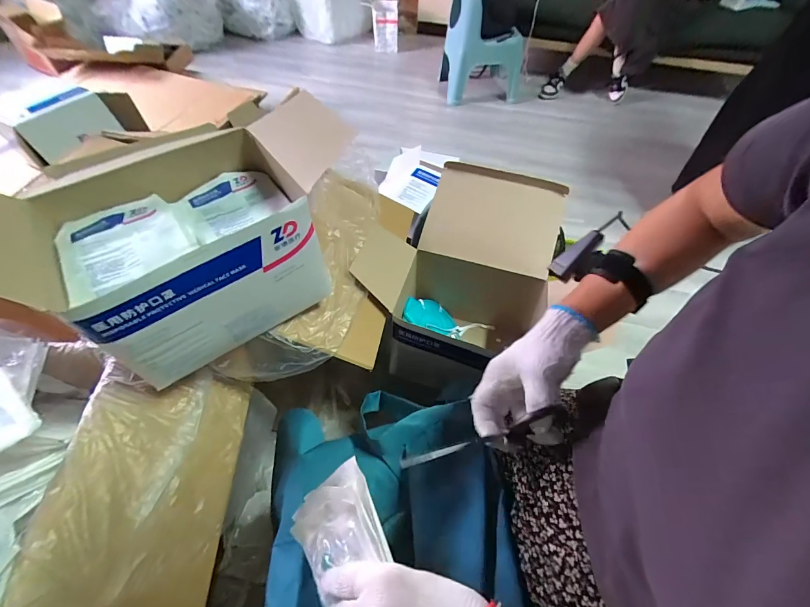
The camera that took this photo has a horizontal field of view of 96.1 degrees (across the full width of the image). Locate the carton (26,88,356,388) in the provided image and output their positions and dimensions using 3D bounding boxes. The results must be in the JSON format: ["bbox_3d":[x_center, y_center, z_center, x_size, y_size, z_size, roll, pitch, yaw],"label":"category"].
[{"bbox_3d":[-0.263,-0.065,0.469,0.250,0.154,0.190,-32,61,-23],"label":"carton"}]

